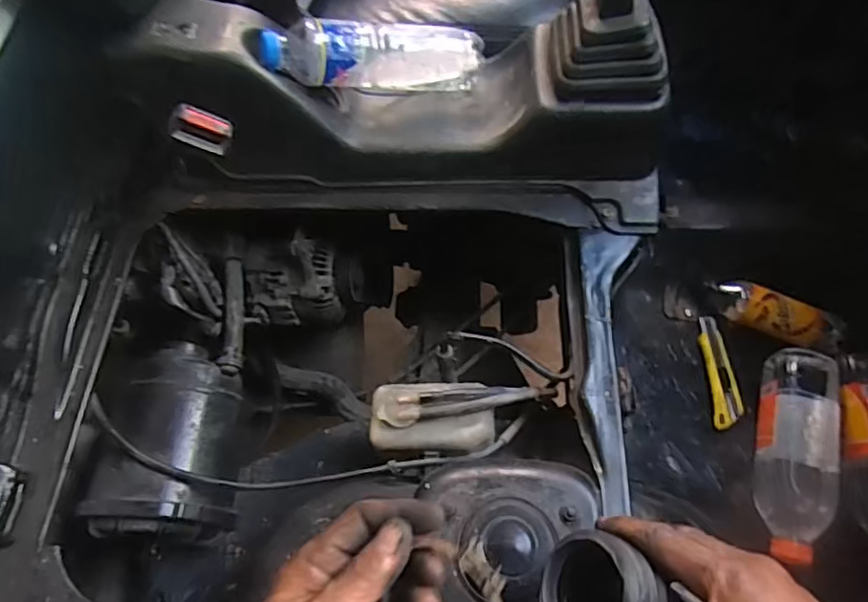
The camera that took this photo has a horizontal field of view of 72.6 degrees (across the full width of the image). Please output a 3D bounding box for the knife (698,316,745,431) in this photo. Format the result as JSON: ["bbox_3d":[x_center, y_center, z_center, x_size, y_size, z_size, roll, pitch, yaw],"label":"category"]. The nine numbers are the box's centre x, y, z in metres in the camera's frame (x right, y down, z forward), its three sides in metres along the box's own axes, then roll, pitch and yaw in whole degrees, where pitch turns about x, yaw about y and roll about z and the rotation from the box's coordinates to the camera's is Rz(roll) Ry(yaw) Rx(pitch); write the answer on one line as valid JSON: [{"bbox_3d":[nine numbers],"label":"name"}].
[{"bbox_3d":[0.381,0.094,0.787,0.037,0.014,0.152,1,65,-1],"label":"knife"}]

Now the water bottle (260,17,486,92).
[{"bbox_3d":[-0.058,-0.249,0.611,0.233,0.072,0.061,-6,64,-22],"label":"water bottle"}]

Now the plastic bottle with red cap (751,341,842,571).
[{"bbox_3d":[0.443,0.179,0.716,0.081,0.064,0.262,13,66,5],"label":"plastic bottle with red cap"}]

